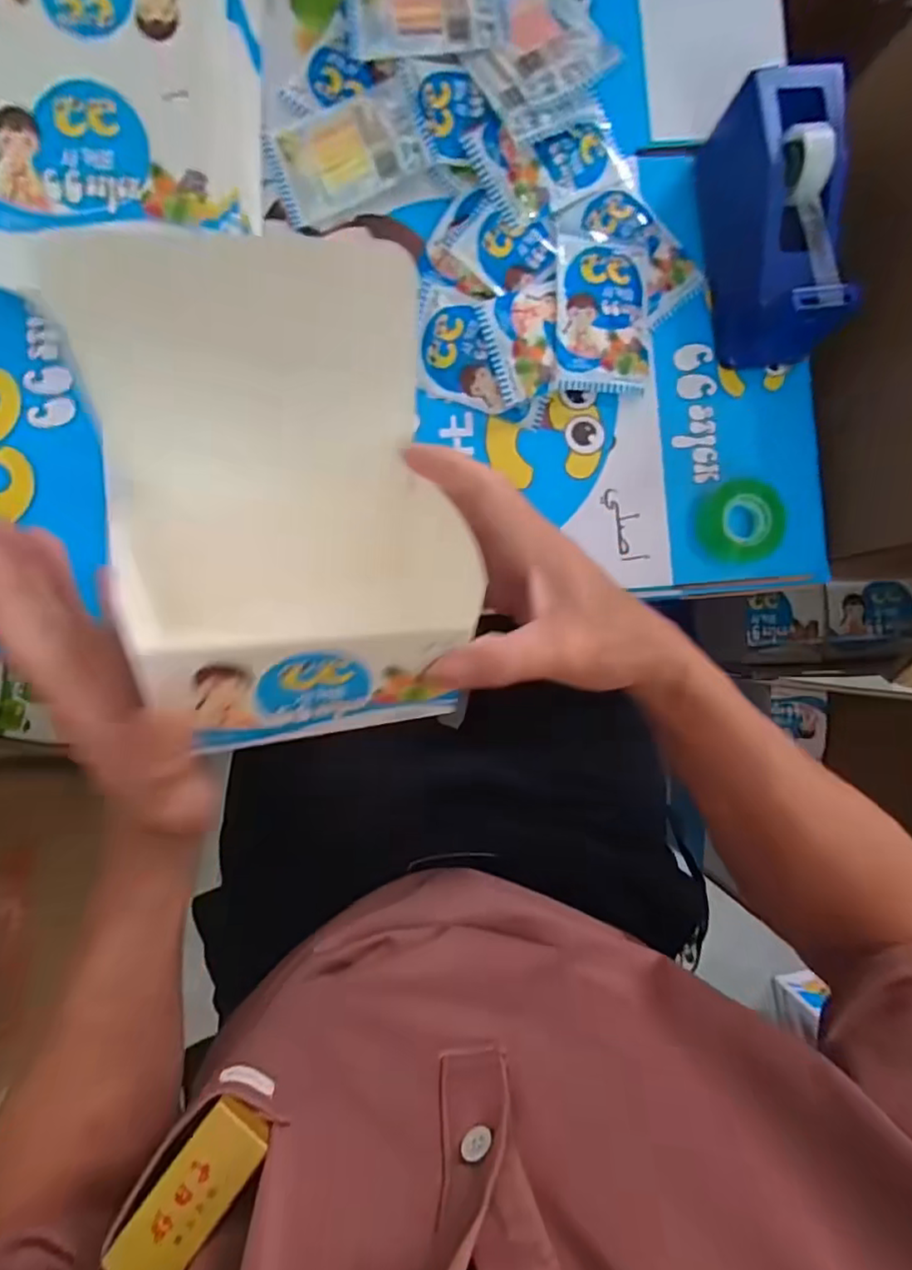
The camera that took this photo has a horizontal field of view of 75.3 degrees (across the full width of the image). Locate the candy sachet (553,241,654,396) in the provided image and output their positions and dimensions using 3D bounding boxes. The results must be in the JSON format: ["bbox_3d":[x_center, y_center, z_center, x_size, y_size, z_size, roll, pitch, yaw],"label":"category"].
[{"bbox_3d":[0.098,-0.211,0.392,0.065,0.017,0.095,-1,89,-5],"label":"candy sachet"}]

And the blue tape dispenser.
[{"bbox_3d":[0.205,-0.260,0.373,0.066,0.069,0.151,-11,90,-5],"label":"blue tape dispenser"}]

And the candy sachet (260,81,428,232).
[{"bbox_3d":[-0.069,-0.311,0.381,0.099,0.014,0.067,-19,91,-5],"label":"candy sachet"}]

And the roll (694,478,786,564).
[{"bbox_3d":[0.195,-0.076,0.402,0.054,0.024,0.052,0,89,-5],"label":"roll"}]

